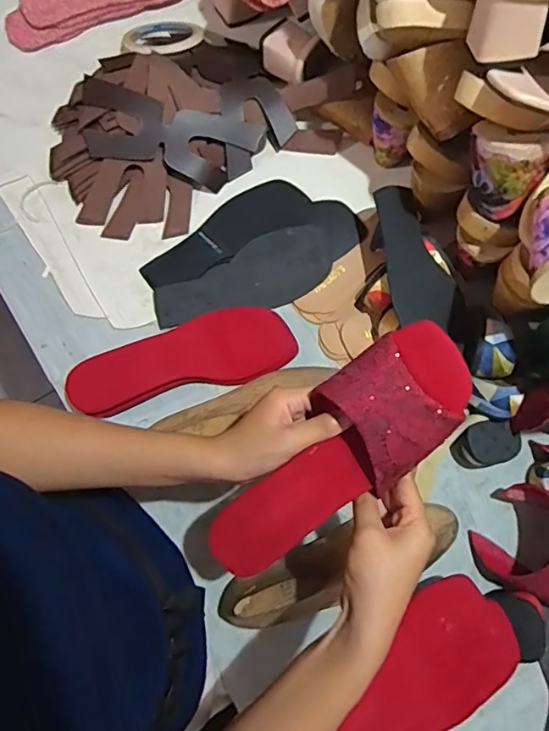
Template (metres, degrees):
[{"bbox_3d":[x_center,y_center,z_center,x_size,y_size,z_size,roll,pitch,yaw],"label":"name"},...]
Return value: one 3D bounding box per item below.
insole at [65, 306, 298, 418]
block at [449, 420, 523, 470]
[{"bbox_3d":[-0.099,-0.006,0.577,0.236,0.023,0.075,-16,78,-6],"label":"insole"},{"bbox_3d":[0.226,0.083,0.569,0.069,0.039,0.047,-19,78,-6],"label":"block"}]

